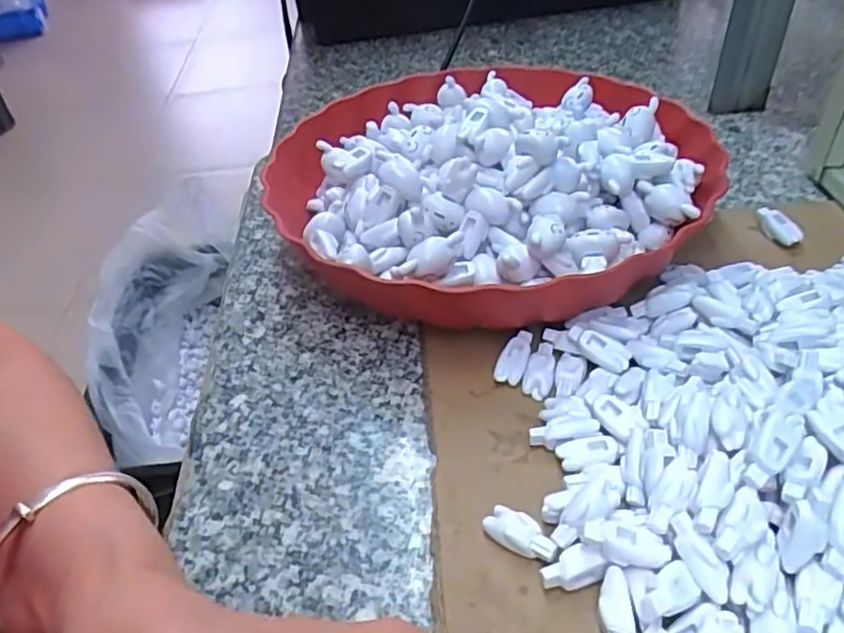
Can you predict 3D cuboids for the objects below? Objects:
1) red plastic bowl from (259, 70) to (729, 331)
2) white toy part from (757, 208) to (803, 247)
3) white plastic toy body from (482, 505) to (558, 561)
[{"bbox_3d":[0.039,-0.086,0.380,0.234,0.073,0.237,-1,40,1],"label":"red plastic bowl"},{"bbox_3d":[0.200,-0.051,0.377,0.009,0.011,0.028,-25,59,-18],"label":"white toy part"},{"bbox_3d":[0.036,0.080,0.246,0.028,0.008,0.012,27,48,30],"label":"white plastic toy body"}]

